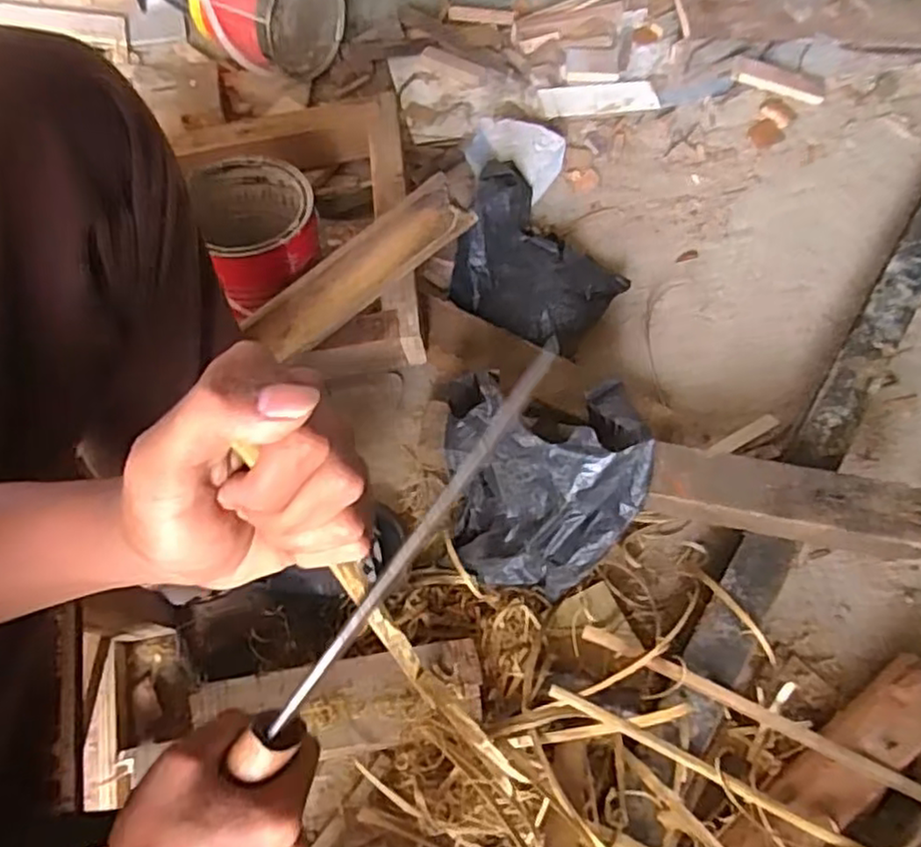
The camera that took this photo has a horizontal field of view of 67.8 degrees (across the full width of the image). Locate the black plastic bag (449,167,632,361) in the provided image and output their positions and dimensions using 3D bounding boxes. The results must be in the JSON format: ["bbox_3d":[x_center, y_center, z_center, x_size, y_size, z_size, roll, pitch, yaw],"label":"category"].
[{"bbox_3d":[0.101,-0.201,0.854,0.209,0.095,0.196,16,65,6],"label":"black plastic bag"}]

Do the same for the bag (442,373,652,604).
[{"bbox_3d":[0.075,0.058,0.656,0.184,0.146,0.168,6,65,1],"label":"bag"}]

